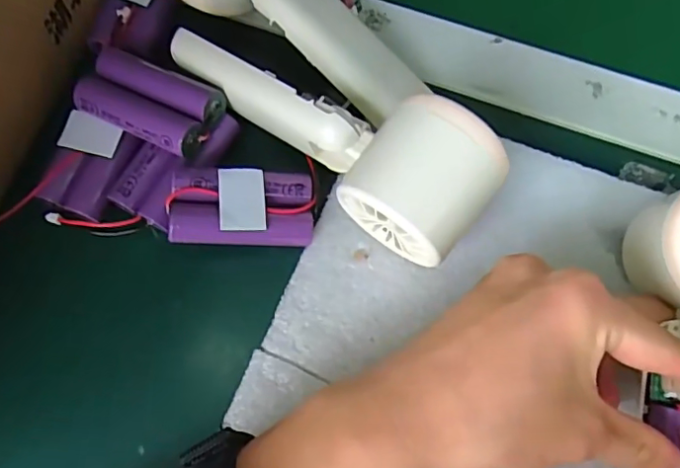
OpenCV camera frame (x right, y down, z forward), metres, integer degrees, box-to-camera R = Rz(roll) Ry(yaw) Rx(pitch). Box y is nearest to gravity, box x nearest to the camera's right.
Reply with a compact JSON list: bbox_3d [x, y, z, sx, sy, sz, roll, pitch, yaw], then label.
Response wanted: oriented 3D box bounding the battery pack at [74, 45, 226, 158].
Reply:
[{"bbox_3d":[-0.092,-0.062,0.271,0.067,0.018,0.034,23,73,10],"label":"battery pack"}]

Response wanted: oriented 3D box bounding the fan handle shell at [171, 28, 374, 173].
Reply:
[{"bbox_3d":[-0.037,-0.064,0.259,0.108,0.020,0.020,30,75,12],"label":"fan handle shell"}]

